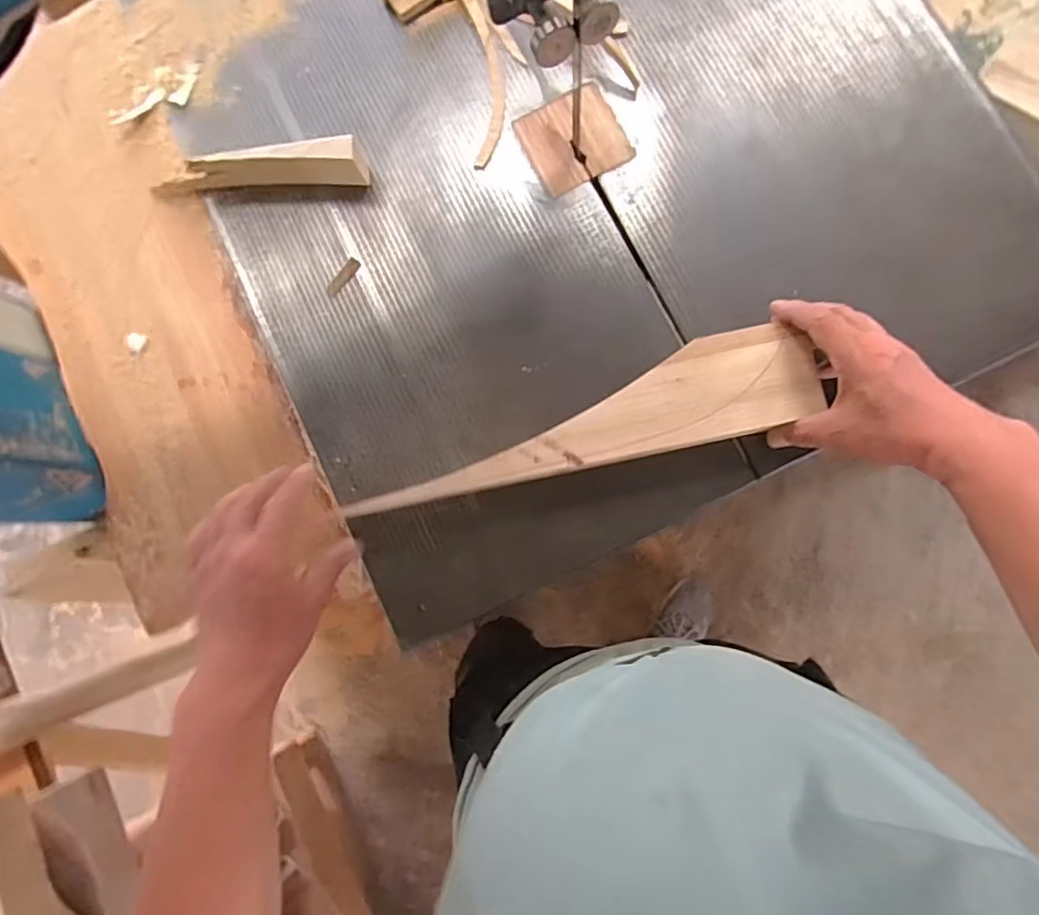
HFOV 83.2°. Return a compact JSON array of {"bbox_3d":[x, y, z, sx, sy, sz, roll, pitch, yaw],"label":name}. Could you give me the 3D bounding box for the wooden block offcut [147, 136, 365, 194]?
[{"bbox_3d":[-0.239,-0.254,0.522,0.197,0.048,0.031,-2,83,4],"label":"wooden block offcut"}]

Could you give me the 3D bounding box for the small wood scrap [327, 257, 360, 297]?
[{"bbox_3d":[-0.159,-0.162,0.527,0.011,0.005,0.039,37,87,8],"label":"small wood scrap"}]

